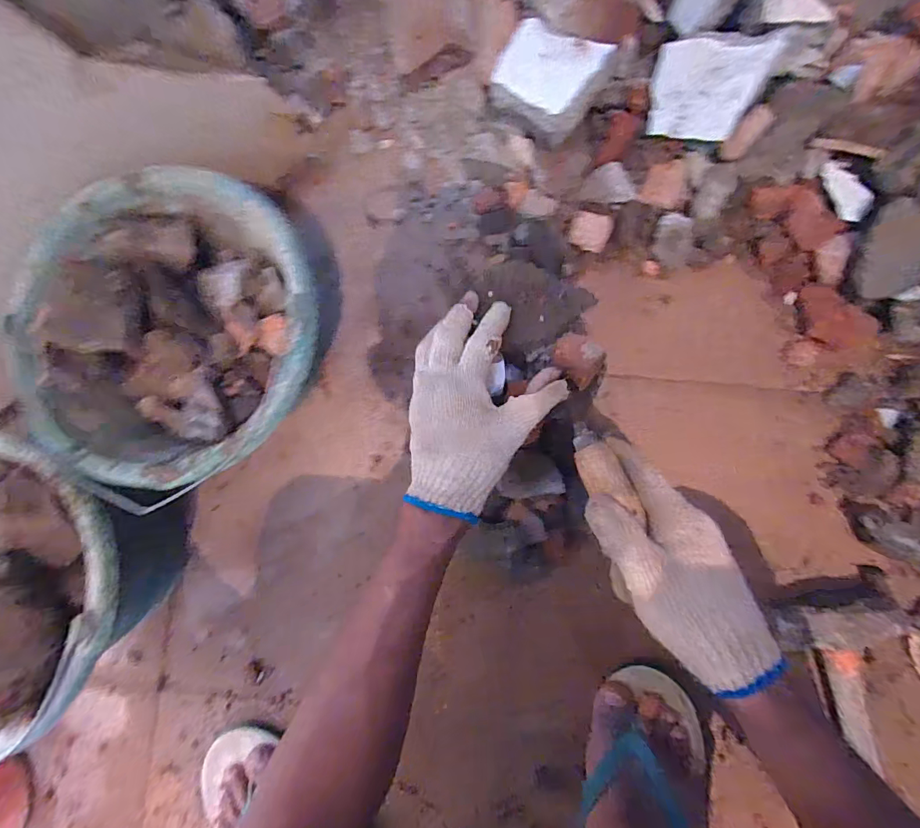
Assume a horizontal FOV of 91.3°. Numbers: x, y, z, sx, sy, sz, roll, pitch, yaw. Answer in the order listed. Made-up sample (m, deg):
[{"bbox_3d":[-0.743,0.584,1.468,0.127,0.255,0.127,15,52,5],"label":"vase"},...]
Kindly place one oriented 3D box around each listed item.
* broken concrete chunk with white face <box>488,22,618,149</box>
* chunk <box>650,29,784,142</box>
[{"bbox_3d":[0.089,-0.329,0.445,0.095,0.040,0.087,39,105,5],"label":"broken concrete chunk with white face"},{"bbox_3d":[0.228,-0.303,0.419,0.096,0.012,0.078,21,125,26],"label":"chunk"}]

